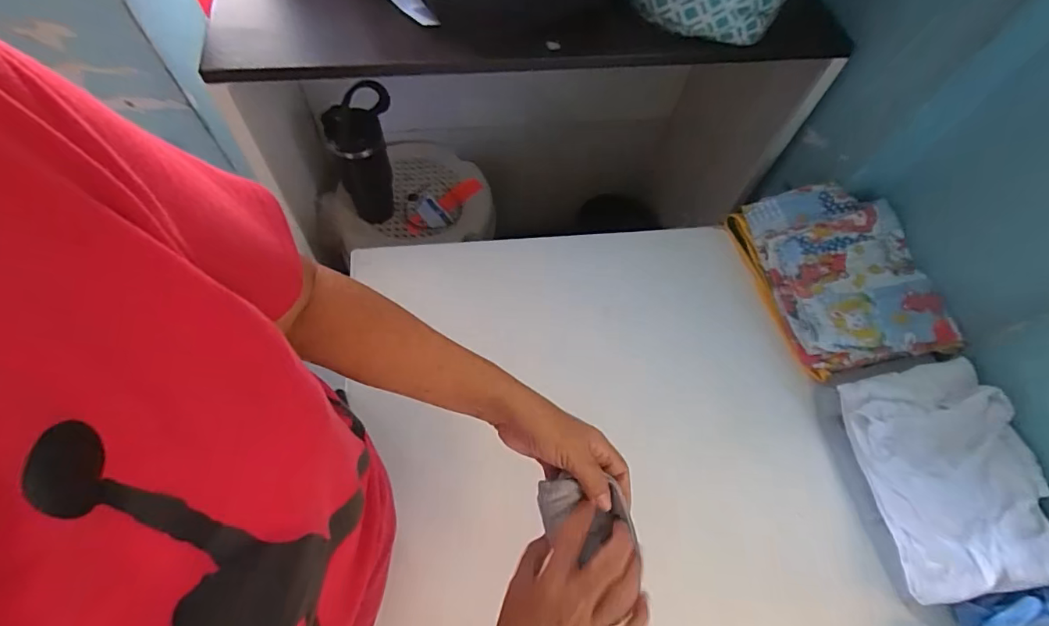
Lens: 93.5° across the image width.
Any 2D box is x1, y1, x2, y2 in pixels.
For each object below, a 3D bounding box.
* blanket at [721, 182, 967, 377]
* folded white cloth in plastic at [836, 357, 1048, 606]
[{"bbox_3d":[0.436,-0.056,0.678,0.210,0.062,0.257,-9,65,-8],"label":"blanket"},{"bbox_3d":[0.490,0.184,0.570,0.181,0.039,0.239,-6,64,-7],"label":"folded white cloth in plastic"}]

